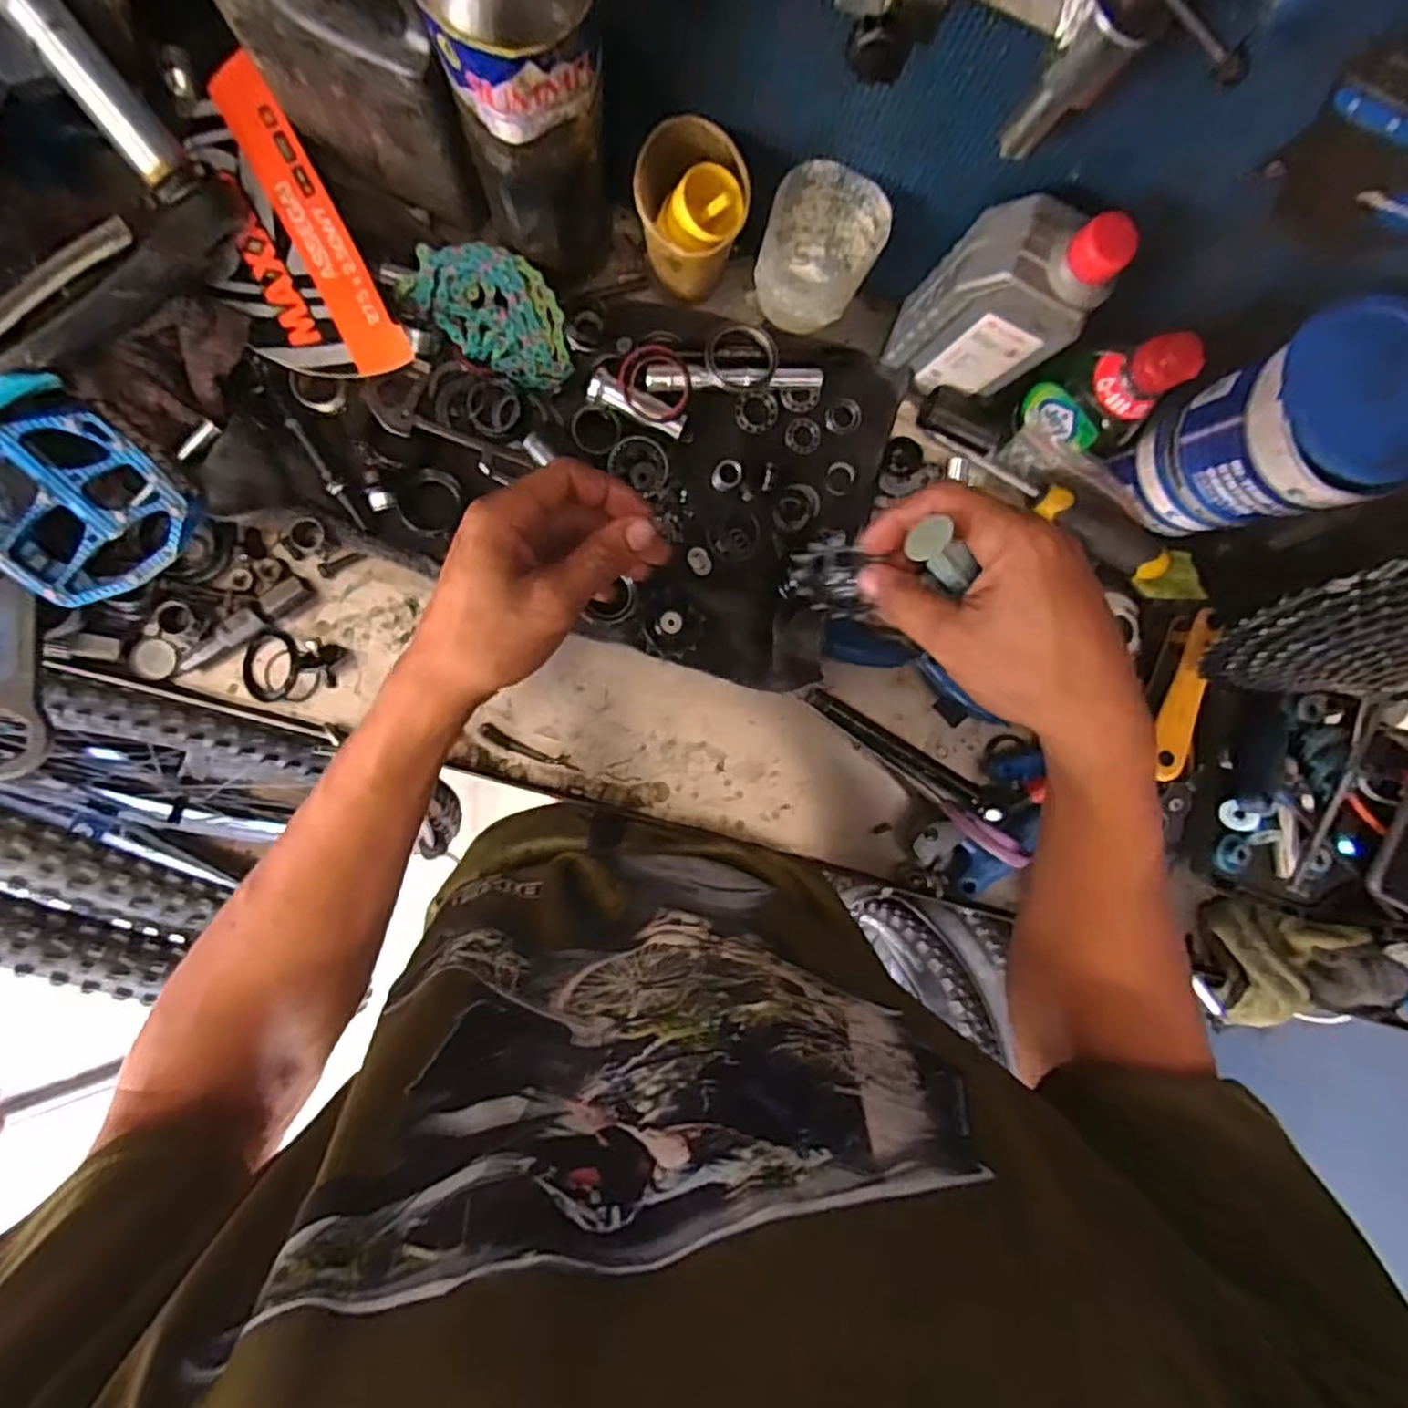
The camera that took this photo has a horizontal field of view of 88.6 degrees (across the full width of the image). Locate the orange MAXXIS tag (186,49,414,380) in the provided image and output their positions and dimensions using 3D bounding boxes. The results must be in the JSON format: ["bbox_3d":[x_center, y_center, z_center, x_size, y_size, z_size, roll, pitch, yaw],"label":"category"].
[{"bbox_3d":[-0.274,-0.295,0.462,0.087,0.021,0.198,-29,95,-6],"label":"orange MAXXIS tag"}]

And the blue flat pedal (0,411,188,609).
[{"bbox_3d":[-0.378,-0.116,0.433,0.100,0.019,0.098,-43,120,-14],"label":"blue flat pedal"}]

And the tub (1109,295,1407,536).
[{"bbox_3d":[0.355,-0.169,0.457,0.091,0.148,0.097,0,91,-8],"label":"tub"}]

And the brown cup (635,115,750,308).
[{"bbox_3d":[-0.010,-0.310,0.463,0.066,0.088,0.073,20,89,-8],"label":"brown cup"}]

